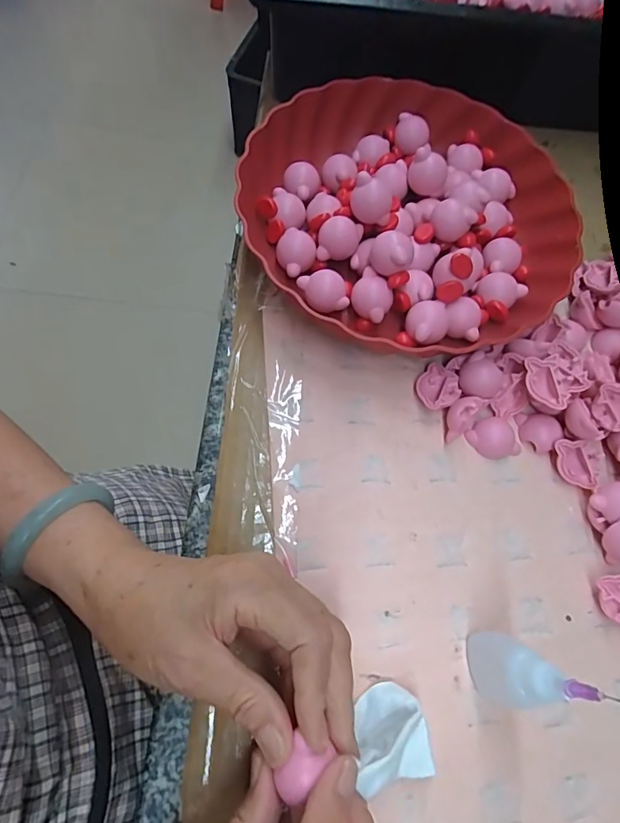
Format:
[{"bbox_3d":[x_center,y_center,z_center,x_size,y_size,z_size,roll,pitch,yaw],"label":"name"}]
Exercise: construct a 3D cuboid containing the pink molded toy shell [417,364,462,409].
[{"bbox_3d":[0.088,-0.015,0.320,0.031,0.014,0.028,-40,77,-19],"label":"pink molded toy shell"}]

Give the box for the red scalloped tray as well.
[{"bbox_3d":[0.077,-0.156,0.354,0.247,0.046,0.232,29,68,6],"label":"red scalloped tray"}]

